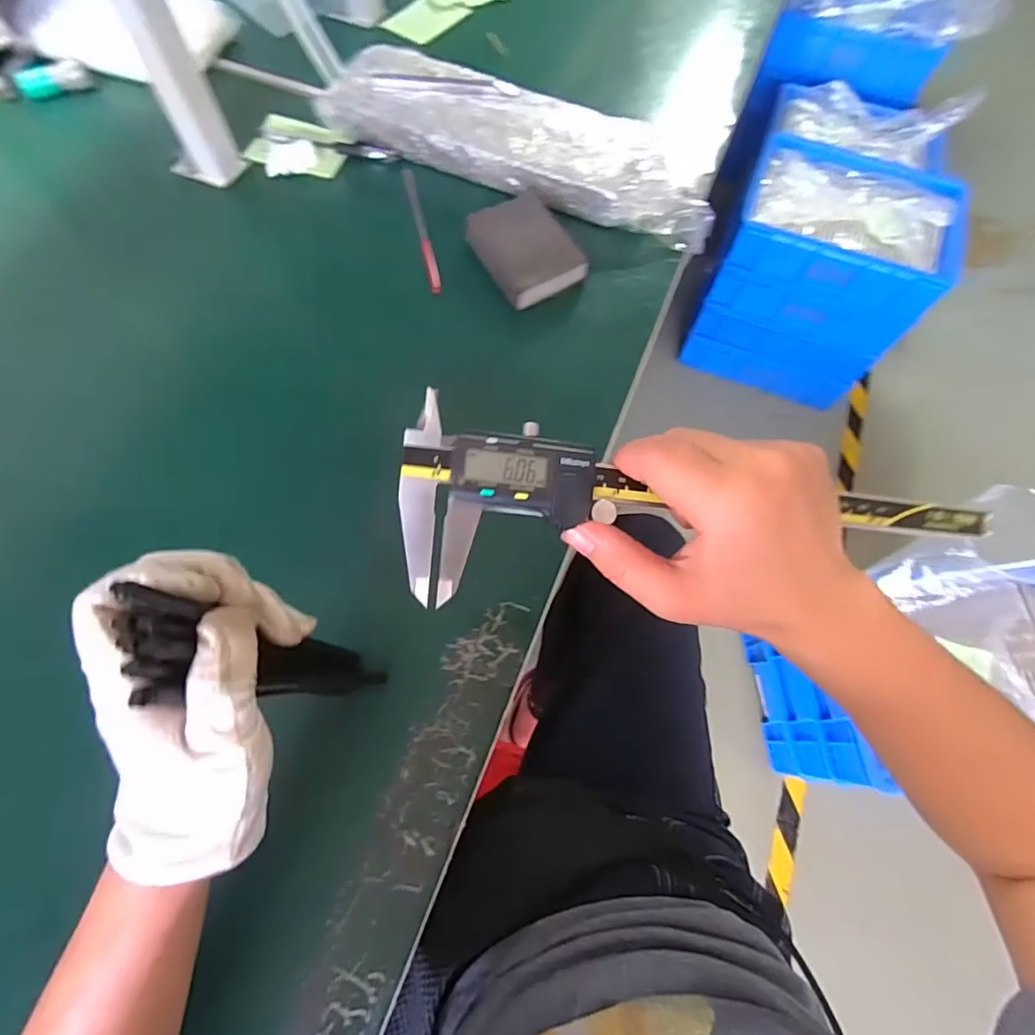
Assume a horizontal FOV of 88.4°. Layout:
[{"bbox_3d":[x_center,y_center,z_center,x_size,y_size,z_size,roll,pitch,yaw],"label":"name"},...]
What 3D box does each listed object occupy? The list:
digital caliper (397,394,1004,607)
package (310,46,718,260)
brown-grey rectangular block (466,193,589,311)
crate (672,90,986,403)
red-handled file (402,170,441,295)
[{"bbox_3d":[0.081,0.014,0.236,0.268,0.010,0.083,11,93,-10],"label":"digital caliper"},{"bbox_3d":[0.003,-0.357,0.500,0.379,0.043,0.111,21,68,6],"label":"package"},{"bbox_3d":[0.005,-0.235,0.463,0.069,0.025,0.101,-28,72,-13],"label":"brown-grey rectangular block"},{"bbox_3d":[0.631,-0.507,1.171,0.401,0.387,0.254,25,69,7],"label":"crate"},{"bbox_3d":[-0.089,-0.270,0.492,0.010,0.011,0.155,-12,69,-8],"label":"red-handled file"}]

